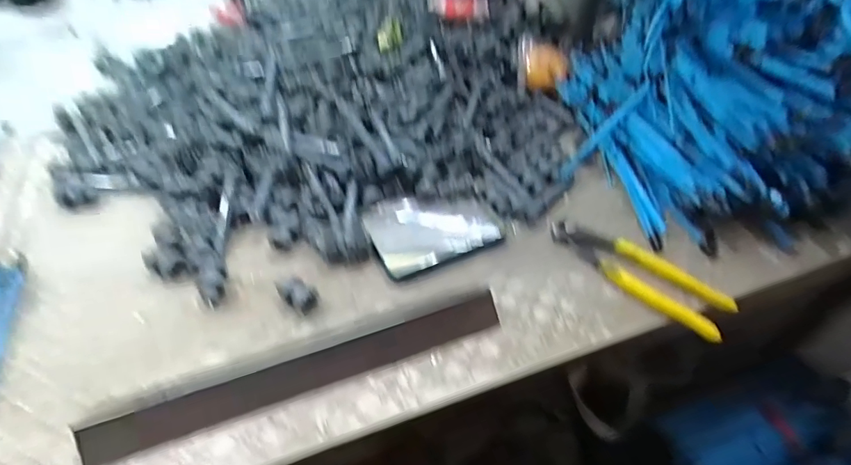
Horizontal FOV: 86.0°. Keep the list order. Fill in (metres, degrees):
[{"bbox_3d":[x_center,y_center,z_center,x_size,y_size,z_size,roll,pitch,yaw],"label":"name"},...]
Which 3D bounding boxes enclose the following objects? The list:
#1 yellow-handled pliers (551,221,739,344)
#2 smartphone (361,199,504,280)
[{"bbox_3d":[0.192,0.034,0.420,0.164,0.030,0.046,37,58,26],"label":"yellow-handled pliers"},{"bbox_3d":[0.006,-0.008,0.463,0.123,0.014,0.092,-21,58,-17],"label":"smartphone"}]

